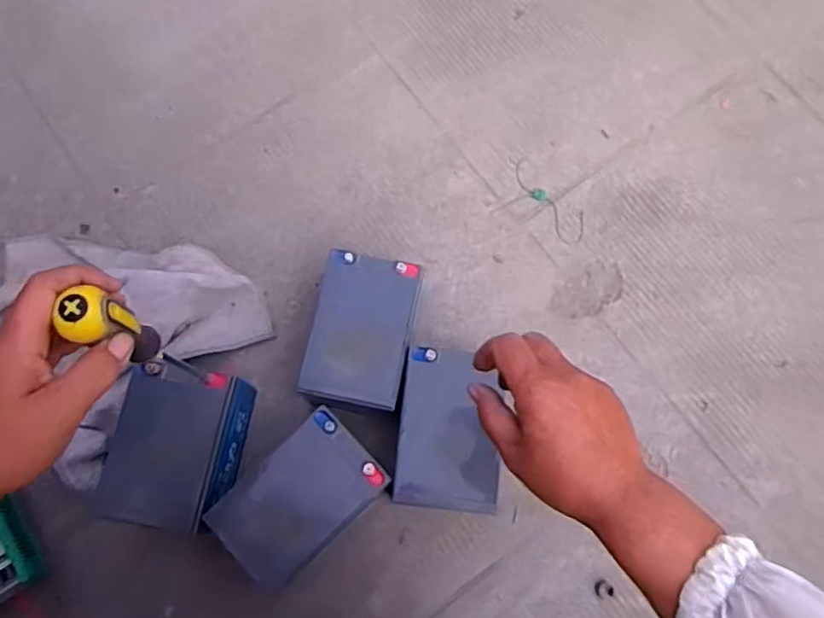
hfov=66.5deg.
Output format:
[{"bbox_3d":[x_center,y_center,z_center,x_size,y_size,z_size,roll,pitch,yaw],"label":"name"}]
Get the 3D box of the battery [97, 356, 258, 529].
[{"bbox_3d":[-0.226,0.135,0.617,0.104,0.083,0.146,8,74,1],"label":"battery"}]

